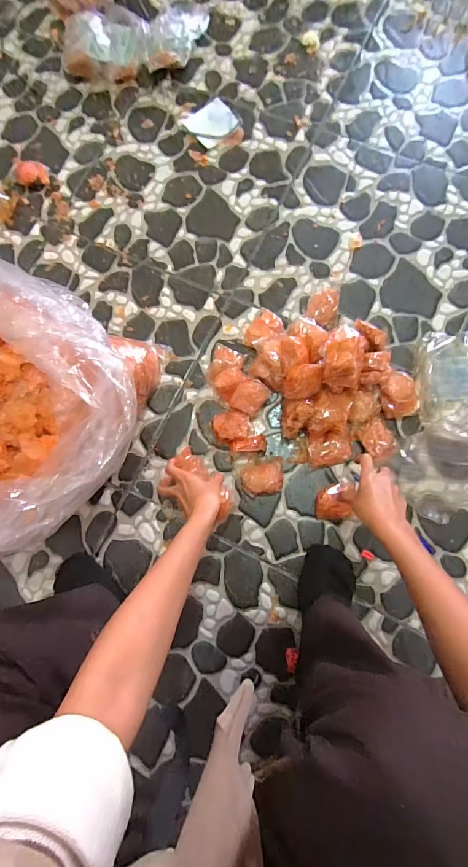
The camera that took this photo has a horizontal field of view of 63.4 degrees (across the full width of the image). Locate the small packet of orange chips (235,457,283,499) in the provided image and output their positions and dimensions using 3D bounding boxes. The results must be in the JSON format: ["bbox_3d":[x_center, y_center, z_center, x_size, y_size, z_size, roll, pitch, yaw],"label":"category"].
[{"bbox_3d":[0.043,0.074,0.648,0.081,0.025,0.064,-3,82,5],"label":"small packet of orange chips"}]

